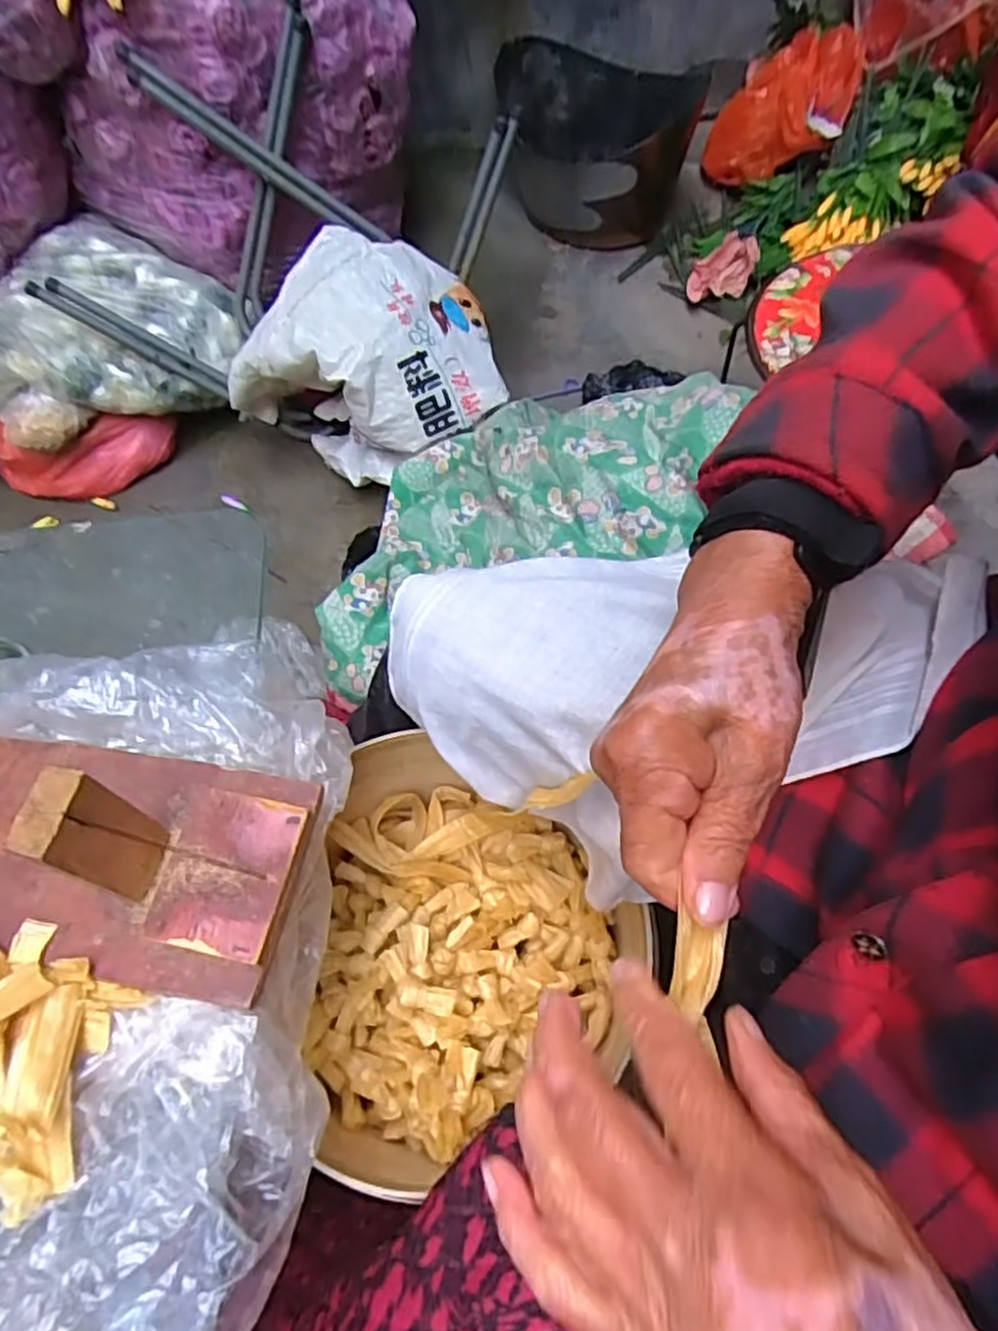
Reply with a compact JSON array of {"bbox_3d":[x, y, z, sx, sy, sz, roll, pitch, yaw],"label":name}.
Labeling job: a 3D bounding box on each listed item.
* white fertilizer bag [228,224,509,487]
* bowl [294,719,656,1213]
[{"bbox_3d":[-0.173,-0.429,0.999,0.352,0.224,0.240,23,67,15],"label":"white fertilizer bag"},{"bbox_3d":[-0.013,0.205,0.548,0.251,0.121,0.286,-7,63,0],"label":"bowl"}]

